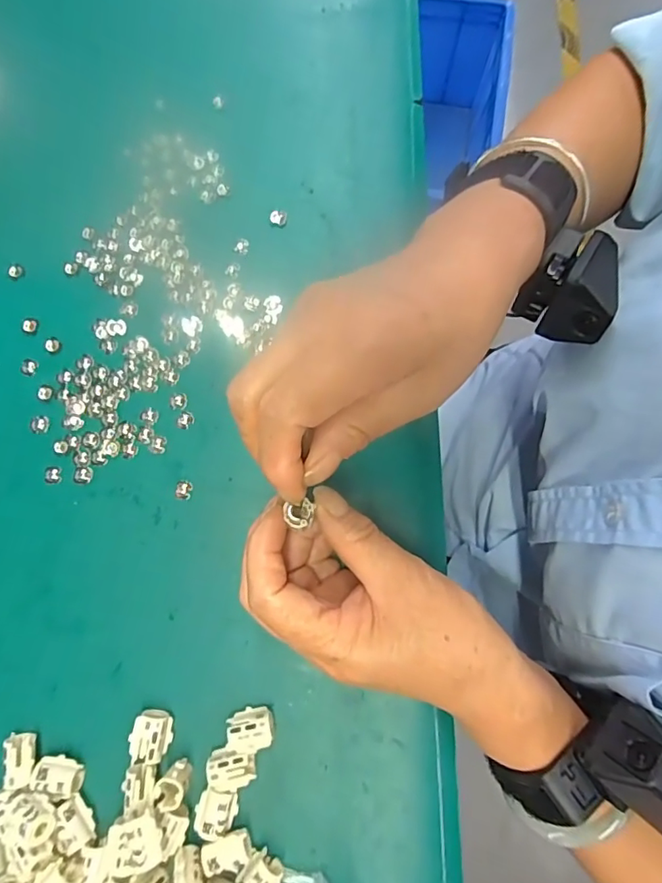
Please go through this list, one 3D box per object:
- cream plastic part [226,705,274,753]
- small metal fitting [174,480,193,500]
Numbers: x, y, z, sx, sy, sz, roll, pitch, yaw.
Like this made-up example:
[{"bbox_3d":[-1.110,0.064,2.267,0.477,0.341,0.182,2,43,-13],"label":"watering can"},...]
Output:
[{"bbox_3d":[-0.040,0.145,0.267,0.023,0.014,0.018,-3,80,1],"label":"cream plastic part"},{"bbox_3d":[-0.082,0.027,0.293,0.009,0.004,0.011,10,80,3],"label":"small metal fitting"}]

